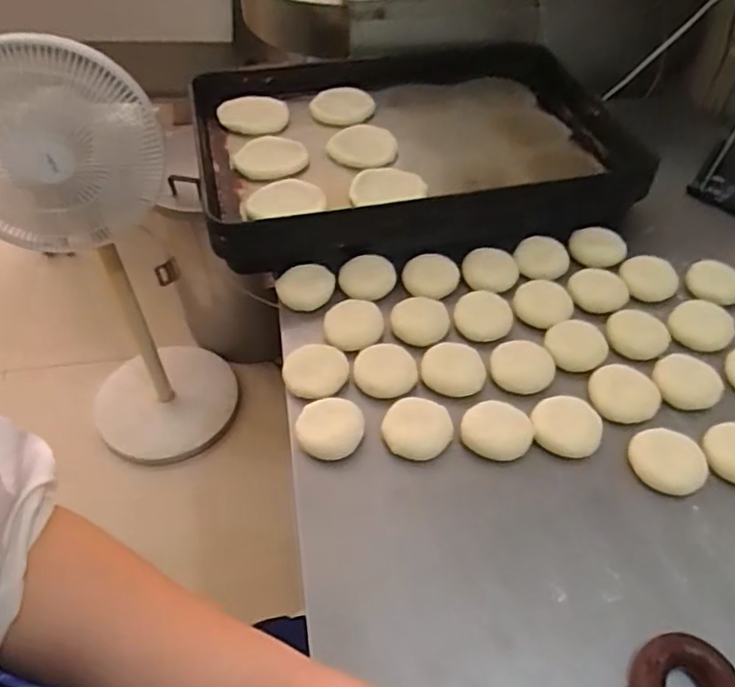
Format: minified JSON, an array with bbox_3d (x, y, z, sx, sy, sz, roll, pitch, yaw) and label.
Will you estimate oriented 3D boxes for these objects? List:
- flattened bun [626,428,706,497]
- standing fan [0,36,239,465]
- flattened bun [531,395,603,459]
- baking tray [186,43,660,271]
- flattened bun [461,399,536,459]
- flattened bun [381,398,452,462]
[{"bbox_3d":[0.290,0.113,0.604,0.068,0.025,0.061,25,53,19],"label":"flattened bun"},{"bbox_3d":[-0.514,-0.121,1.245,0.326,0.883,0.308,-28,54,-24],"label":"standing fan"},{"bbox_3d":[0.201,0.083,0.627,0.065,0.018,0.063,1,49,-1],"label":"flattened bun"},{"bbox_3d":[0.059,-0.304,0.915,0.575,0.068,0.431,-9,48,-9],"label":"baking tray"},{"bbox_3d":[0.130,0.088,0.625,0.068,0.034,0.053,10,50,7],"label":"flattened bun"},{"bbox_3d":[0.051,0.087,0.630,0.066,0.032,0.065,1,49,-1],"label":"flattened bun"}]

